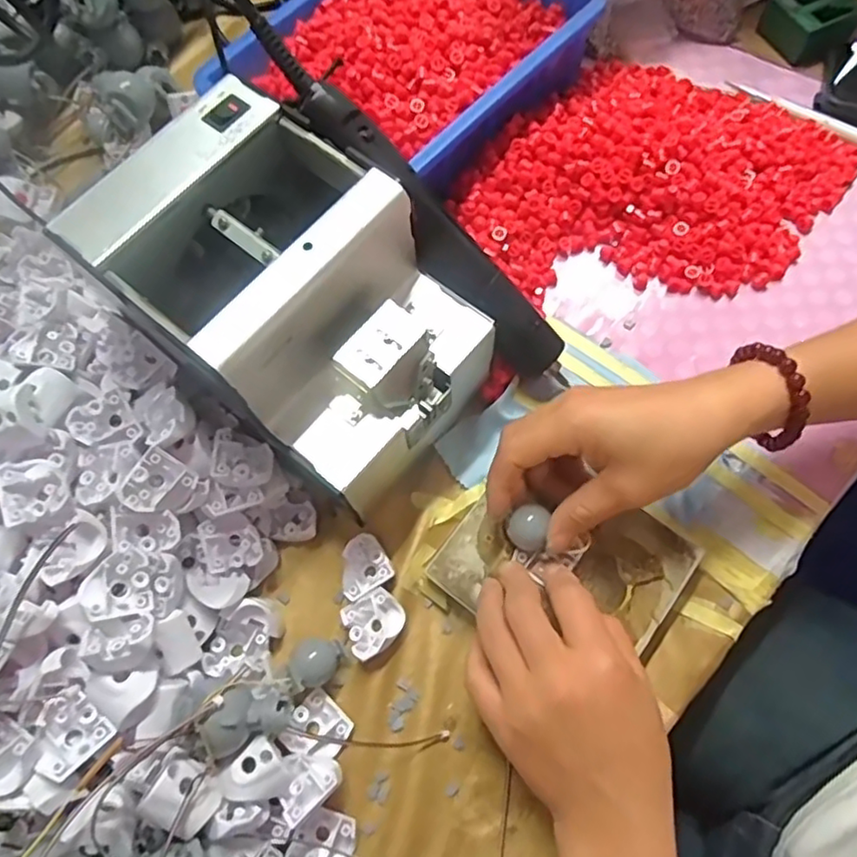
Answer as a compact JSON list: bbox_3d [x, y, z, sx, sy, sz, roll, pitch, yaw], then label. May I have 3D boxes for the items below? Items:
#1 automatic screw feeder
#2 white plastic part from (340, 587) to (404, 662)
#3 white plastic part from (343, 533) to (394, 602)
[{"bbox_3d":[-0.068,-0.067,0.351,0.180,0.130,0.130,38,76,16],"label":"automatic screw feeder"},{"bbox_3d":[-0.030,0.108,0.355,0.031,0.015,0.030,-29,70,-7],"label":"white plastic part"},{"bbox_3d":[-0.039,0.079,0.366,0.029,0.007,0.032,-29,70,-7],"label":"white plastic part"}]

